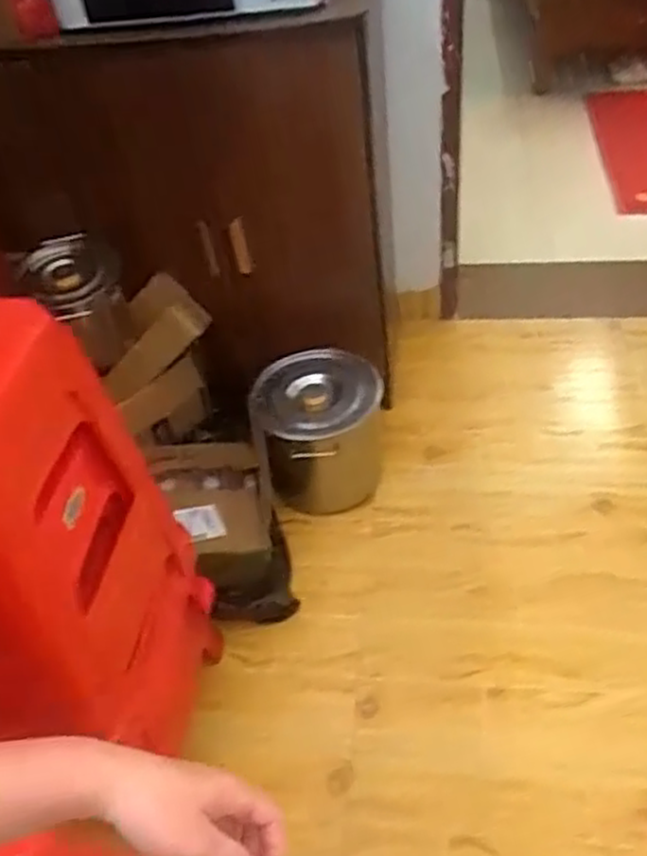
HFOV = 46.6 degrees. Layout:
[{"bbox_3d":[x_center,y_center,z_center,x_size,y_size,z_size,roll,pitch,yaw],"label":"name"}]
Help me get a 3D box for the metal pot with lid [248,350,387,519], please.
[{"bbox_3d":[0.004,0.019,1.609,0.266,0.281,0.281,-4,45,4],"label":"metal pot with lid"}]

